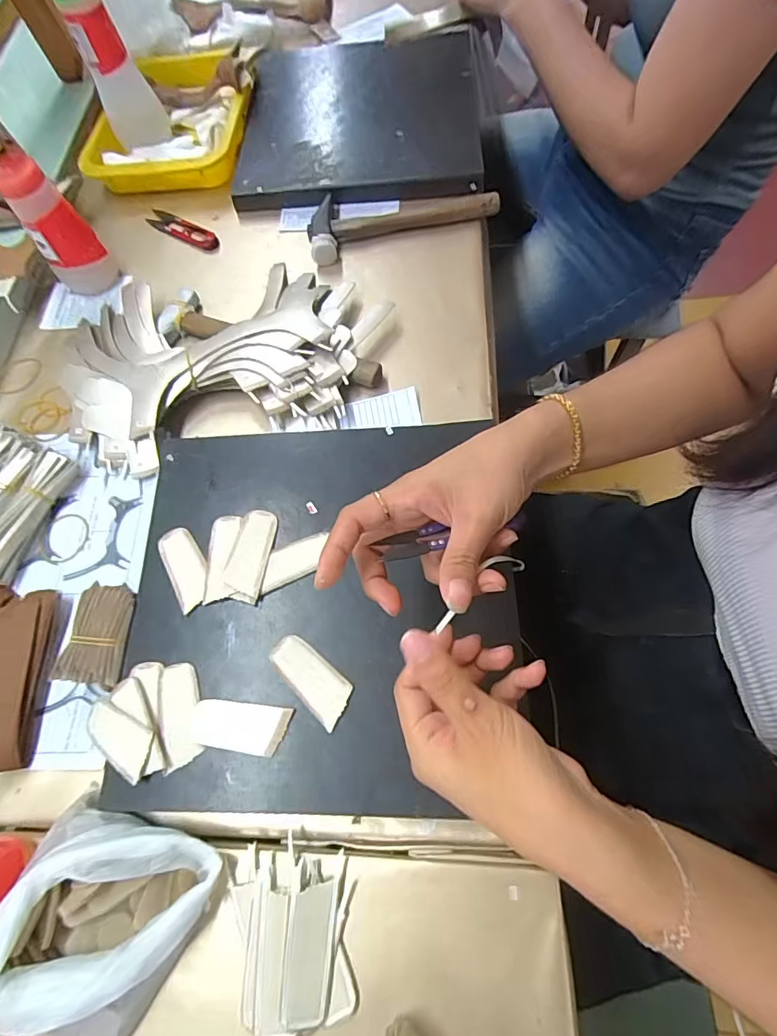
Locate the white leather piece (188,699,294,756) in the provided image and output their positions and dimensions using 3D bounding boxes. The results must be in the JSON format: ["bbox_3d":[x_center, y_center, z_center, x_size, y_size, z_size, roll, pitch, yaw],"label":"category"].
[{"bbox_3d":[-0.108,0.150,0.346,0.070,0.004,0.032,4,68,5],"label":"white leather piece"}]

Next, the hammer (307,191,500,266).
[{"bbox_3d":[0.009,-0.360,0.564,0.217,0.027,0.091,-17,68,-4],"label":"hammer"}]

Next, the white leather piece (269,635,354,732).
[{"bbox_3d":[-0.058,0.117,0.355,0.071,0.004,0.033,38,74,17],"label":"white leather piece"}]

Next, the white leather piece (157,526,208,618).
[{"bbox_3d":[-0.169,0.040,0.401,0.032,0.004,0.071,-32,70,-4],"label":"white leather piece"}]

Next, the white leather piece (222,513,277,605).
[{"bbox_3d":[-0.113,0.029,0.396,0.032,0.004,0.075,8,66,5],"label":"white leather piece"}]

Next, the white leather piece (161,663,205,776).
[{"bbox_3d":[-0.154,0.144,0.356,0.027,0.004,0.071,-15,67,-3],"label":"white leather piece"}]

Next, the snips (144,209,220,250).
[{"bbox_3d":[-0.255,-0.357,0.594,0.112,0.007,0.025,31,74,17],"label":"snips"}]

